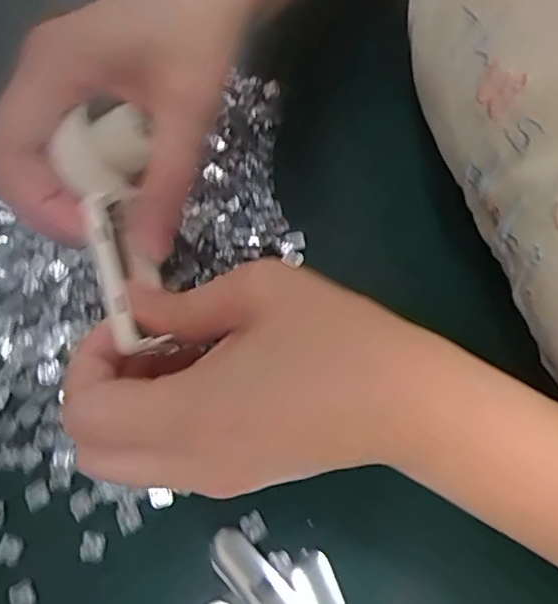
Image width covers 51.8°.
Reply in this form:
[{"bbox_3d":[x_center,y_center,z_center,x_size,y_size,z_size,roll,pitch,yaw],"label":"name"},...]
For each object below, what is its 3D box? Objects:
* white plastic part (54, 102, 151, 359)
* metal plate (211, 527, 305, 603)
[{"bbox_3d":[-0.058,-0.025,0.195,0.028,0.011,0.079,-5,83,-3],"label":"white plastic part"},{"bbox_3d":[-0.009,0.122,0.248,0.052,0.004,0.019,40,71,16],"label":"metal plate"}]

